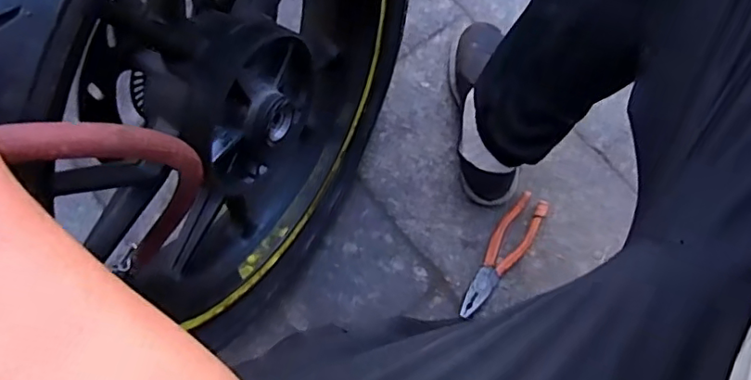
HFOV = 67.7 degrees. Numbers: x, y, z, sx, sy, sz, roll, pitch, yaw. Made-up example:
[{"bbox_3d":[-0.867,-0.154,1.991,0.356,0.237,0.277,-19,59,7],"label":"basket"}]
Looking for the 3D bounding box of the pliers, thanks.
[{"bbox_3d":[0.170,0.087,0.756,0.047,0.012,0.194,36,77,9],"label":"pliers"}]

